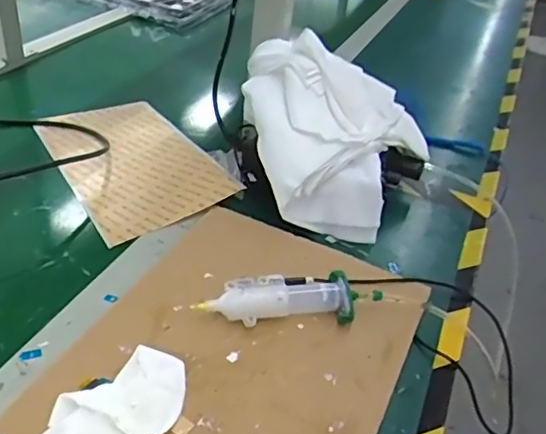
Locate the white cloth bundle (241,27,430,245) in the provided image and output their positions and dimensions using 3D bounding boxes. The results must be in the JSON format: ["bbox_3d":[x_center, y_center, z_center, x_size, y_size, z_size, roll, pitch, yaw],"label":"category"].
[{"bbox_3d":[0.069,-0.101,0.688,0.215,0.138,0.214,13,37,6],"label":"white cloth bundle"}]

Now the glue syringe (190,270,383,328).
[{"bbox_3d":[0.017,0.075,0.533,0.163,0.033,0.041,1,37,-10],"label":"glue syringe"}]

